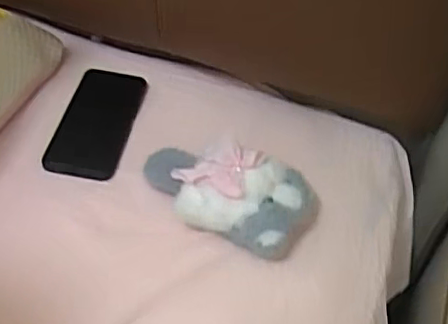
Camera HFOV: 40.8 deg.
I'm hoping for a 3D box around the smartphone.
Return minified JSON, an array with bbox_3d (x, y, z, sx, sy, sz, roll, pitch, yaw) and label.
[{"bbox_3d":[-0.150,-0.048,0.710,0.084,0.013,0.162,10,48,3],"label":"smartphone"}]

